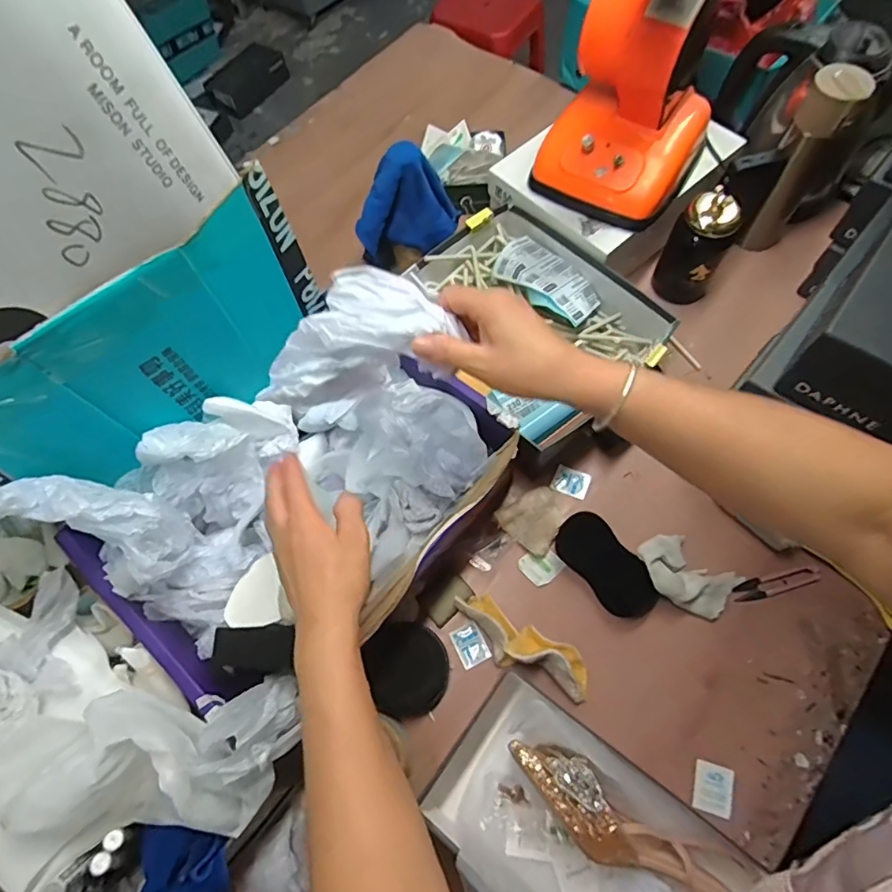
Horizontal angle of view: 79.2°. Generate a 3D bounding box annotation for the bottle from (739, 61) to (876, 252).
[{"bbox_3d":[0.476,-0.381,0.734,0.069,0.244,0.068,30,72,15],"label":"bottle"}]

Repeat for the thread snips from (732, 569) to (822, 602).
[{"bbox_3d":[0.382,0.160,0.623,0.094,0.010,0.023,-18,66,10],"label":"thread snips"}]

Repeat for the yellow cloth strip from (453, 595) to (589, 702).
[{"bbox_3d":[0.084,0.223,0.604,0.164,0.053,0.055,31,72,15],"label":"yellow cloth strip"}]

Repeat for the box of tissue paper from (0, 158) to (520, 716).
[{"bbox_3d":[-0.165,0.016,0.497,0.304,0.262,0.378,39,74,17],"label":"box of tissue paper"}]

